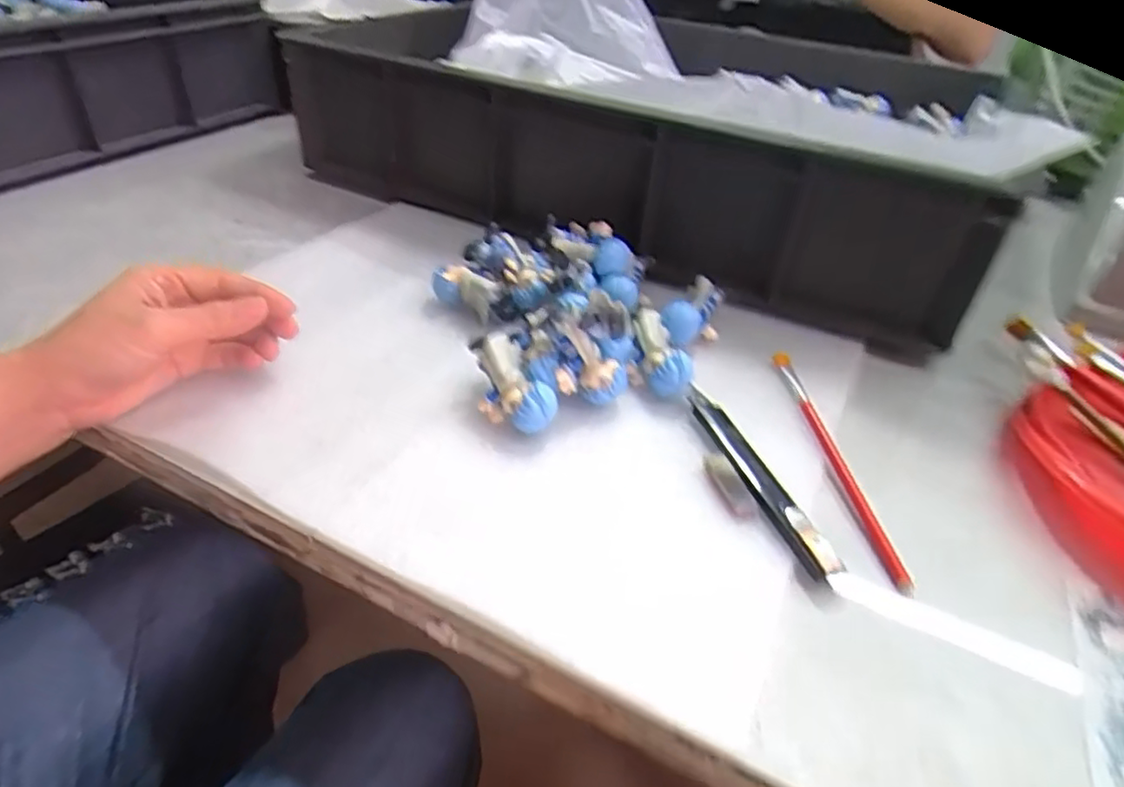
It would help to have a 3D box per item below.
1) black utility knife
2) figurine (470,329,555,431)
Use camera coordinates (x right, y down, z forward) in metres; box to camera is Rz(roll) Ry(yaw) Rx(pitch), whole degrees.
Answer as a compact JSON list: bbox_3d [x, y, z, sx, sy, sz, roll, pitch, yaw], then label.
[{"bbox_3d":[0.098,0.038,0.338,0.020,0.009,0.127,-9,41,-18],"label":"black utility knife"},{"bbox_3d":[-0.029,-0.007,0.356,0.032,0.034,0.067,-21,58,-27],"label":"figurine"}]

